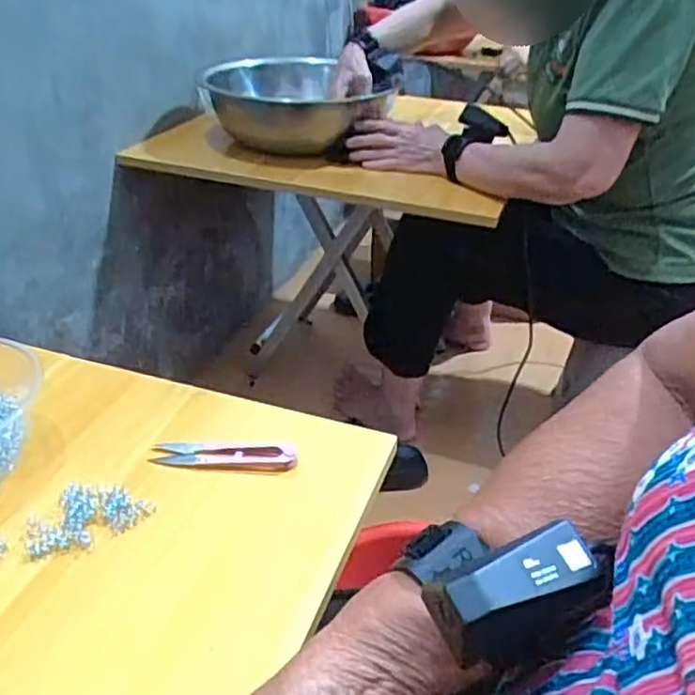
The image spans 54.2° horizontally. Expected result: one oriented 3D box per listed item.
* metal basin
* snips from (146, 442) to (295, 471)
[{"bbox_3d":[-0.084,-0.347,1.028,0.252,0.120,0.237,2,31,-1],"label":"metal basin"},{"bbox_3d":[-0.087,0.074,0.480,0.101,0.011,0.021,5,31,2],"label":"snips"}]

